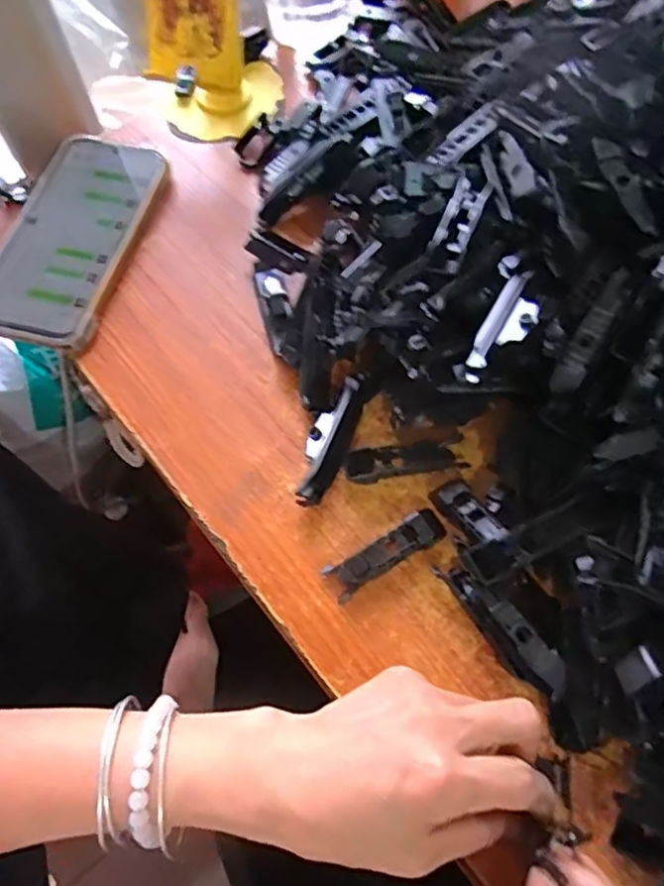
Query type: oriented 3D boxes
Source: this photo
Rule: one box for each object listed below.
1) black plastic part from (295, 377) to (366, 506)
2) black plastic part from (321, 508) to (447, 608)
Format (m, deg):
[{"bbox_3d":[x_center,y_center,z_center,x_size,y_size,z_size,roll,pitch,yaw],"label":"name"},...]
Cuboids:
[{"bbox_3d":[-0.002,-0.001,0.354,0.023,0.022,0.073,16,66,9],"label":"black plastic part"},{"bbox_3d":[0.029,0.056,0.330,0.068,0.016,0.019,-29,67,-11],"label":"black plastic part"}]

